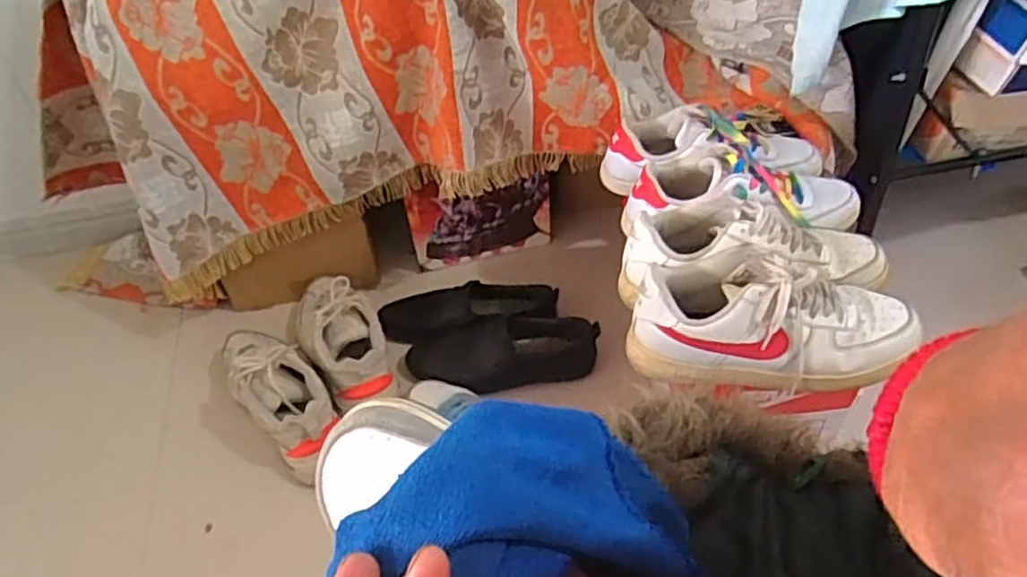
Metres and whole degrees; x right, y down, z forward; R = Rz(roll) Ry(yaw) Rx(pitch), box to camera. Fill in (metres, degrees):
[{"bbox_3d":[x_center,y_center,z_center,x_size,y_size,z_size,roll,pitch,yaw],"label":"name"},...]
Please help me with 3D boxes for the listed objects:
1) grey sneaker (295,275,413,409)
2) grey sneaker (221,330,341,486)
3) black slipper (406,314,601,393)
[{"bbox_3d":[-0.213,0.057,0.862,0.094,0.084,0.190,-25,49,-19],"label":"grey sneaker"},{"bbox_3d":[-0.272,0.119,0.813,0.091,0.088,0.212,-30,50,-23],"label":"grey sneaker"},{"bbox_3d":[-0.016,0.081,0.918,0.252,0.068,0.088,-5,45,-1],"label":"black slipper"}]

